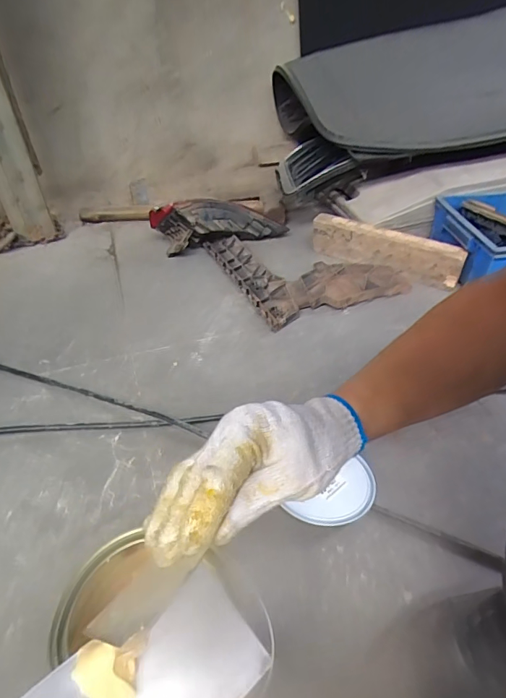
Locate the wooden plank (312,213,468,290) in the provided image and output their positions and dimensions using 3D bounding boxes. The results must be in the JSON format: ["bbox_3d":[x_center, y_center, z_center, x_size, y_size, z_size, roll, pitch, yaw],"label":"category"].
[{"bbox_3d":[0.307,-0.233,1.047,0.363,0.101,0.051,22,46,25],"label":"wooden plank"}]

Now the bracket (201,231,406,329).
[{"bbox_3d":[0.117,-0.212,1.074,0.348,0.036,0.400,-17,43,-17],"label":"bracket"}]

